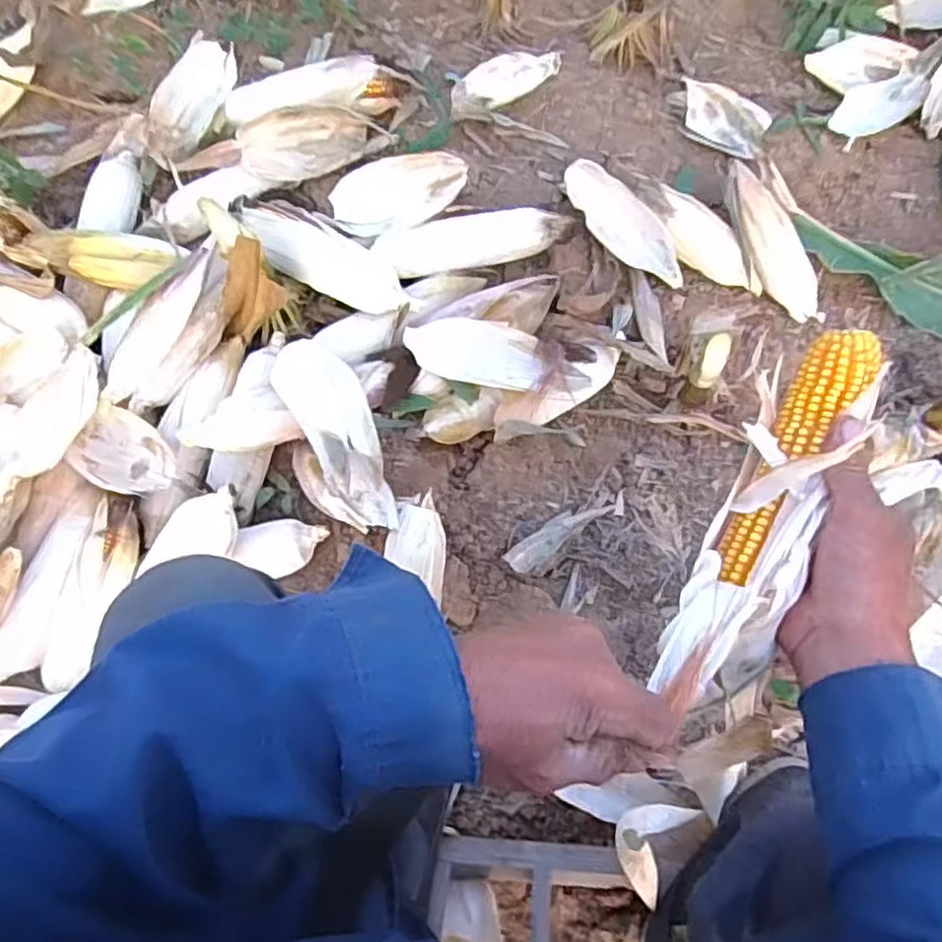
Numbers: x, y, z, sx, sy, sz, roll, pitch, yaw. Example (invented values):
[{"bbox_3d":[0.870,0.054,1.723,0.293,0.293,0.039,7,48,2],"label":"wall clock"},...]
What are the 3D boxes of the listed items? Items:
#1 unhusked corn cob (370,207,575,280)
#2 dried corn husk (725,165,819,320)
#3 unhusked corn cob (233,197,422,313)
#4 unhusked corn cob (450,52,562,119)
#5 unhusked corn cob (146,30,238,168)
[{"bbox_3d":[0.006,-0.274,0.869,0.237,0.044,0.061,-13,73,-2],"label":"unhusked corn cob"},{"bbox_3d":[0.364,-0.273,0.863,0.053,0.054,0.208,-33,100,-8],"label":"dried corn husk"},{"bbox_3d":[-0.182,-0.254,0.842,0.267,0.049,0.080,31,76,10],"label":"unhusked corn cob"},{"bbox_3d":[0.054,-0.515,0.936,0.202,0.046,0.043,-36,77,-22],"label":"unhusked corn cob"},{"bbox_3d":[-0.361,-0.483,0.919,0.073,0.046,0.212,14,73,6],"label":"unhusked corn cob"}]

